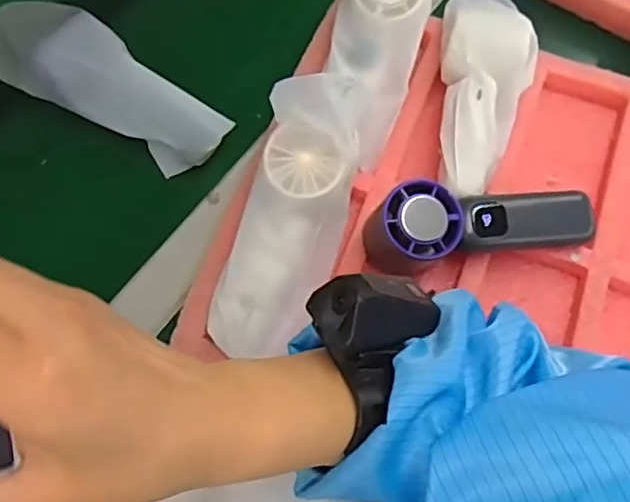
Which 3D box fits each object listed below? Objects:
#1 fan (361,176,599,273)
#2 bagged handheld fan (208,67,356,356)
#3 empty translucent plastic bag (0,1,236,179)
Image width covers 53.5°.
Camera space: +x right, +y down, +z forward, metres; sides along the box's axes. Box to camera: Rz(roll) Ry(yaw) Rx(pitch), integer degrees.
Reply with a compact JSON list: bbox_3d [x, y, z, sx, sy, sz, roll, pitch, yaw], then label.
[{"bbox_3d":[0.114,-0.022,0.430,0.154,0.063,0.059,-13,70,-7],"label":"fan"},{"bbox_3d":[-0.015,-0.023,0.414,0.066,0.035,0.183,17,92,4],"label":"bagged handheld fan"},{"bbox_3d":[-0.155,-0.126,0.477,0.191,0.065,0.060,27,71,8],"label":"empty translucent plastic bag"}]

